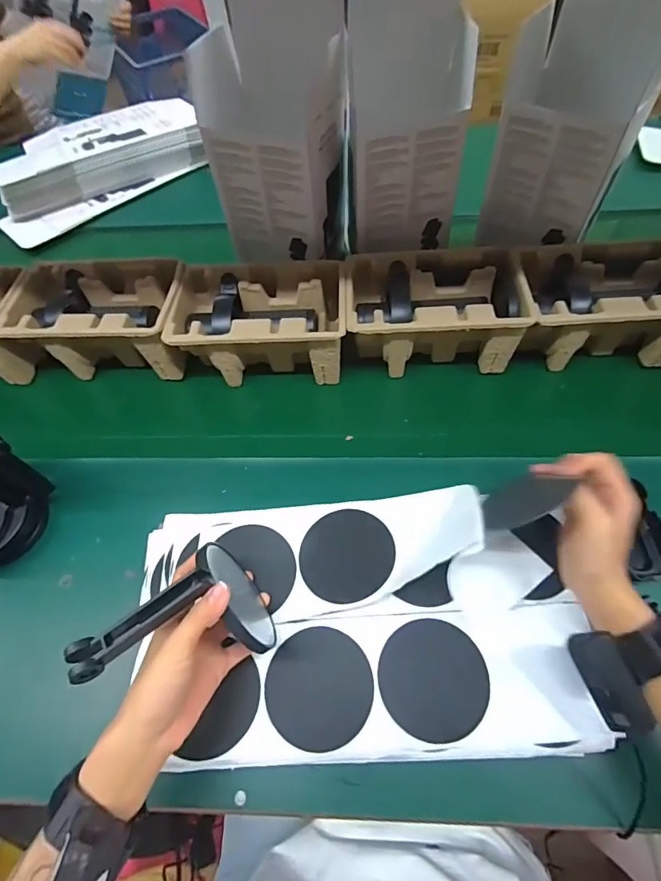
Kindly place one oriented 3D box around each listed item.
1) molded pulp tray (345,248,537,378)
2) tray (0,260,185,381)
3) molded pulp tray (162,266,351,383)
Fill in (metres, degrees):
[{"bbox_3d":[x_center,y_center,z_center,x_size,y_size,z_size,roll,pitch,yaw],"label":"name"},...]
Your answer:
[{"bbox_3d":[0.134,-0.165,0.610,0.219,0.123,0.142,2,58,3],"label":"molded pulp tray"},{"bbox_3d":[-0.315,-0.171,0.631,0.231,0.103,0.143,3,58,4],"label":"tray"},{"bbox_3d":[-0.091,-0.151,0.620,0.221,0.123,0.139,-1,58,1],"label":"molded pulp tray"}]

